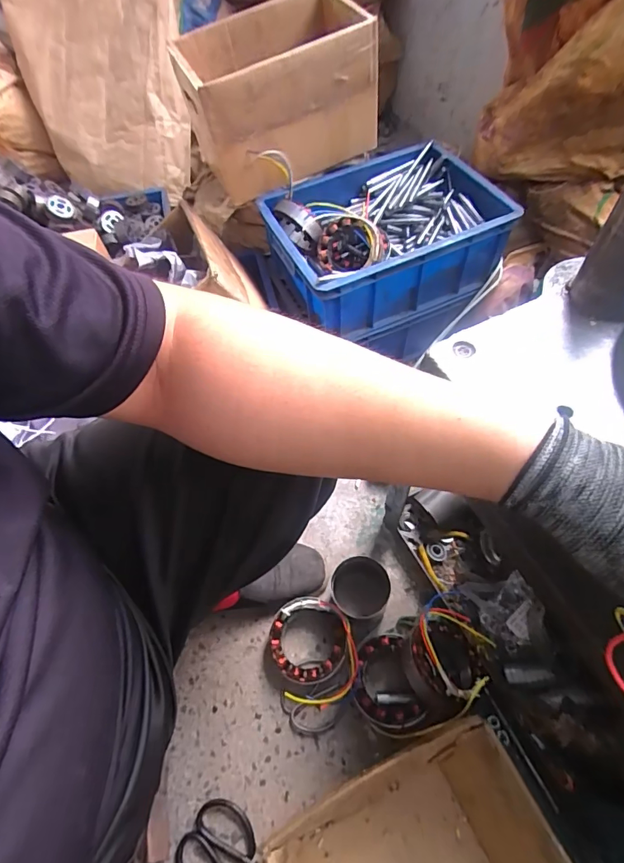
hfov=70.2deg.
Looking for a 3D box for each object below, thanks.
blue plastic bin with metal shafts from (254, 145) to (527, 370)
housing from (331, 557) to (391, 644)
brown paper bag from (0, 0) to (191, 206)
[{"bbox_3d":[0.132,-0.376,0.855,0.410,0.166,0.298,-25,60,-11],"label":"blue plastic bin with metal shafts"},{"bbox_3d":[0.079,0.252,0.687,0.086,0.078,0.096,-28,61,-13],"label":"housing"},{"bbox_3d":[-0.520,-0.899,1.062,0.494,0.537,0.117,13,25,14],"label":"brown paper bag"}]

